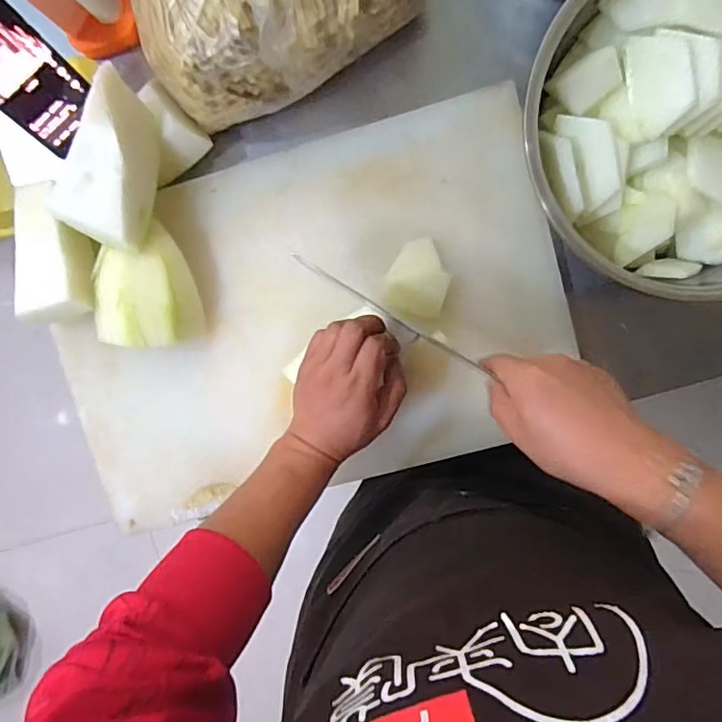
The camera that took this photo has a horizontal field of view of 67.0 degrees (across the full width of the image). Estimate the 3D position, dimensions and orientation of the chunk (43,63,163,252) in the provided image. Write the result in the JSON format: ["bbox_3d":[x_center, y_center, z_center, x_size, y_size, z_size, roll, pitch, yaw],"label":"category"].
[{"bbox_3d":[-0.237,-0.181,0.491,0.091,0.050,0.146,12,99,3],"label":"chunk"}]

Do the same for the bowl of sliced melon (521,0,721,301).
[{"bbox_3d":[0.288,-0.199,0.470,0.268,0.093,0.285,1,98,4],"label":"bowl of sliced melon"}]

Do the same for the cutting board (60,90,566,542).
[{"bbox_3d":[-0.060,-0.050,0.561,0.507,0.030,0.360,-15,96,6],"label":"cutting board"}]

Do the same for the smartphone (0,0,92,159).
[{"bbox_3d":[-0.312,-0.264,0.485,0.073,0.150,0.010,-40,50,5],"label":"smartphone"}]

